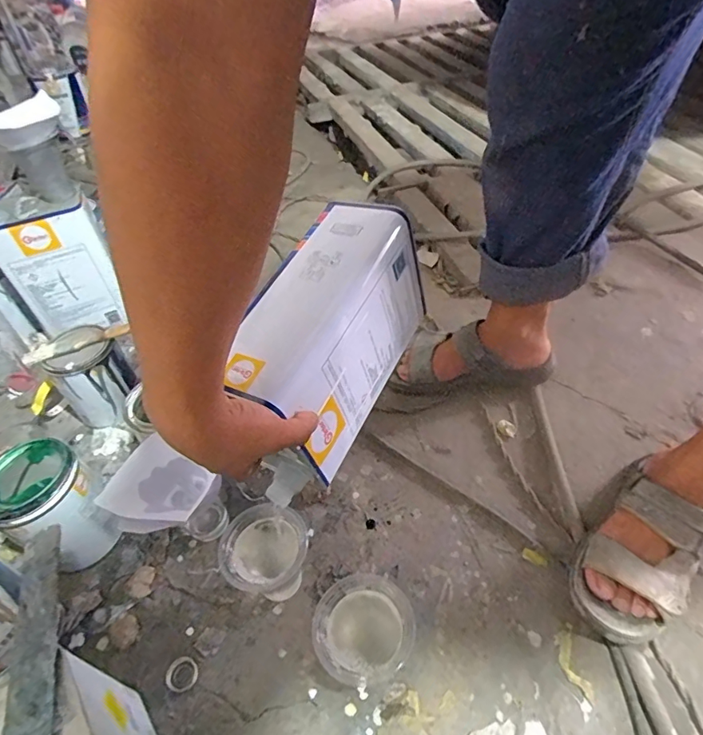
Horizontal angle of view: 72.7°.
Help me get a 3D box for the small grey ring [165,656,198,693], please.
[{"bbox_3d":[-0.177,0.319,0.497,0.032,0.004,0.032,-3,45,3],"label":"small grey ring"}]

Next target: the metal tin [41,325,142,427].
[{"bbox_3d":[-0.397,0.019,0.745,0.102,0.133,0.098,28,54,29],"label":"metal tin"}]

